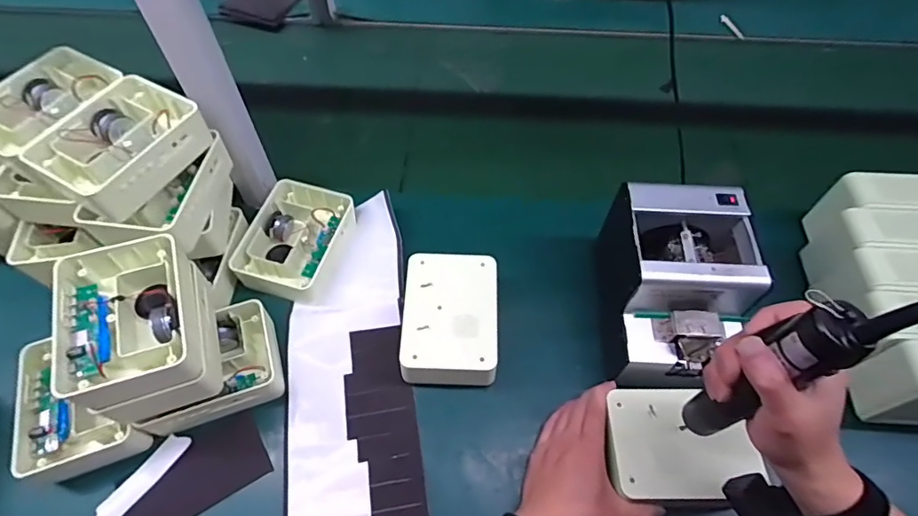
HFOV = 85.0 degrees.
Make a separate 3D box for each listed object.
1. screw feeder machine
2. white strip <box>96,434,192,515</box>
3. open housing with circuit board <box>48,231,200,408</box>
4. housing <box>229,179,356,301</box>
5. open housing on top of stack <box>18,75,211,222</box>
[{"bbox_3d":[0.234,0.033,0.533,0.134,0.128,0.175,1,57,0],"label":"screw feeder machine"},{"bbox_3d":[-0.318,0.223,0.508,0.025,0.014,0.099,31,62,18],"label":"white strip"},{"bbox_3d":[-0.312,0.059,0.473,0.110,0.049,0.151,-17,58,-11],"label":"open housing with circuit board"},{"bbox_3d":[-0.206,-0.026,0.636,0.111,0.045,0.149,11,57,7],"label":"housing"},{"bbox_3d":[-0.352,-0.119,0.524,0.110,0.049,0.144,24,60,15],"label":"open housing on top of stack"}]

